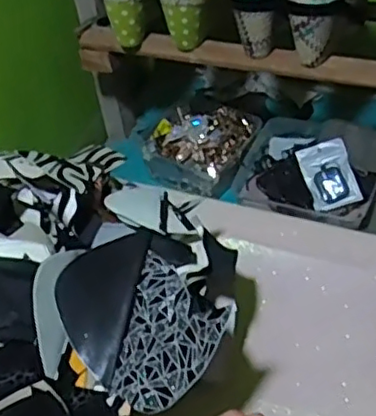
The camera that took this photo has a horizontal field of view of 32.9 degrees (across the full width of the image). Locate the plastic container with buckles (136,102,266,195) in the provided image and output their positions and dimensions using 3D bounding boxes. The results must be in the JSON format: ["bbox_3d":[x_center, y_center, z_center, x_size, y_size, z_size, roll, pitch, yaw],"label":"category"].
[{"bbox_3d":[0.021,-0.107,1.043,0.166,0.071,0.165,28,55,30],"label":"plastic container with buckles"}]

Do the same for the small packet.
[{"bbox_3d":[0.203,-0.049,0.919,0.068,0.010,0.103,-21,70,15],"label":"small packet"}]

